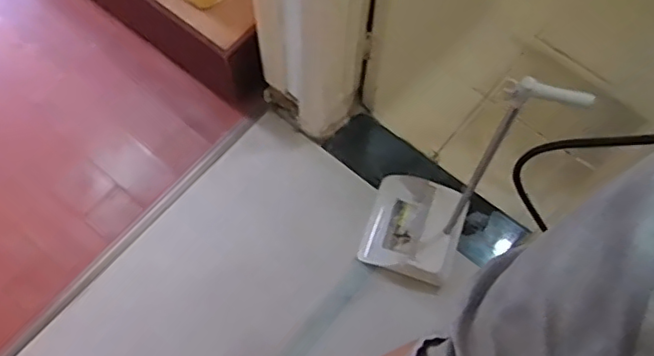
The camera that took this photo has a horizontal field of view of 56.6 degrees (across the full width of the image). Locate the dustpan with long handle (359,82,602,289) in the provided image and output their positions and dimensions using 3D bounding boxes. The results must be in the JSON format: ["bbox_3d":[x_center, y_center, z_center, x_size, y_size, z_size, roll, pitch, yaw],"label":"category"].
[{"bbox_3d":[0.246,-0.003,1.258,0.259,0.746,0.256,16,66,6],"label":"dustpan with long handle"}]

